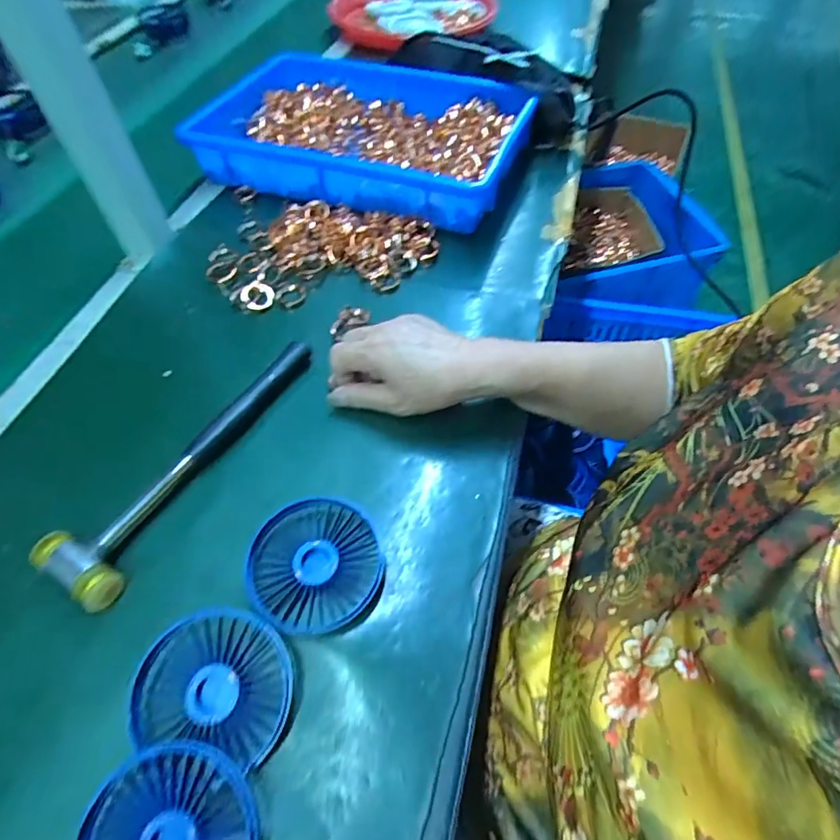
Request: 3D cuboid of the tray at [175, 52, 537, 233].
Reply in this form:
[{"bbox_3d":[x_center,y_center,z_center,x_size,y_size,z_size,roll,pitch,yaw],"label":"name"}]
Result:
[{"bbox_3d":[-0.070,-0.336,0.600,0.366,0.066,0.235,14,56,7],"label":"tray"}]

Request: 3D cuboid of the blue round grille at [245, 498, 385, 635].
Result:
[{"bbox_3d":[-0.069,0.094,0.334,0.083,0.013,0.084,1,56,-1],"label":"blue round grille"}]

